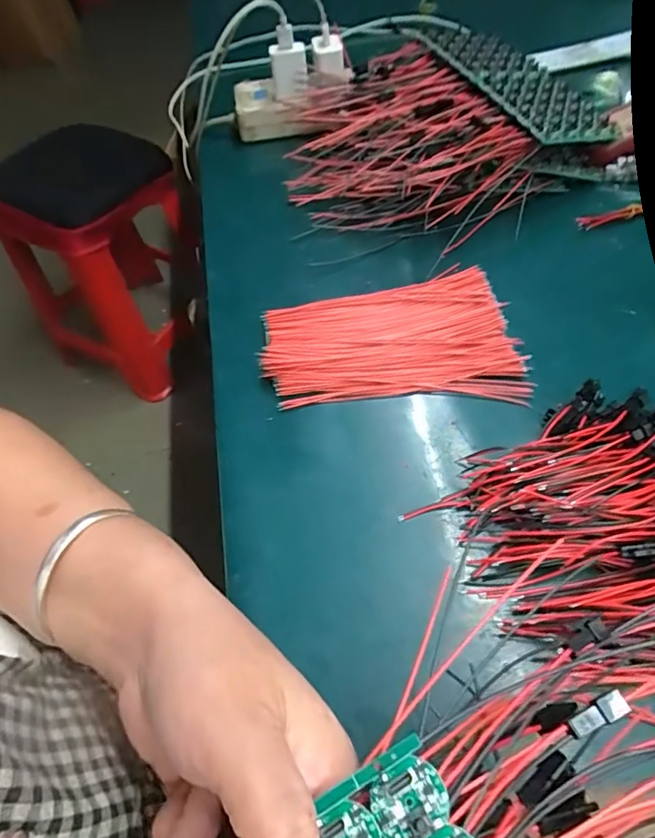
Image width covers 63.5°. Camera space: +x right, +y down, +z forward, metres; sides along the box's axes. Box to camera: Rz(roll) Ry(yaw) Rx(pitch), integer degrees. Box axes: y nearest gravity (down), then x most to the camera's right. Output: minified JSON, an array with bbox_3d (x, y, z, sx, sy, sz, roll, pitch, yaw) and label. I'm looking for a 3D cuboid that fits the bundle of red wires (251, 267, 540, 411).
[{"bbox_3d":[0.046,-0.065,0.399,0.184,0.016,0.120,-2,55,4],"label":"bundle of red wires"}]

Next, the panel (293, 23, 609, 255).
[{"bbox_3d":[0.106,-0.282,0.517,0.289,0.068,0.230,-33,58,-17],"label":"panel"}]

